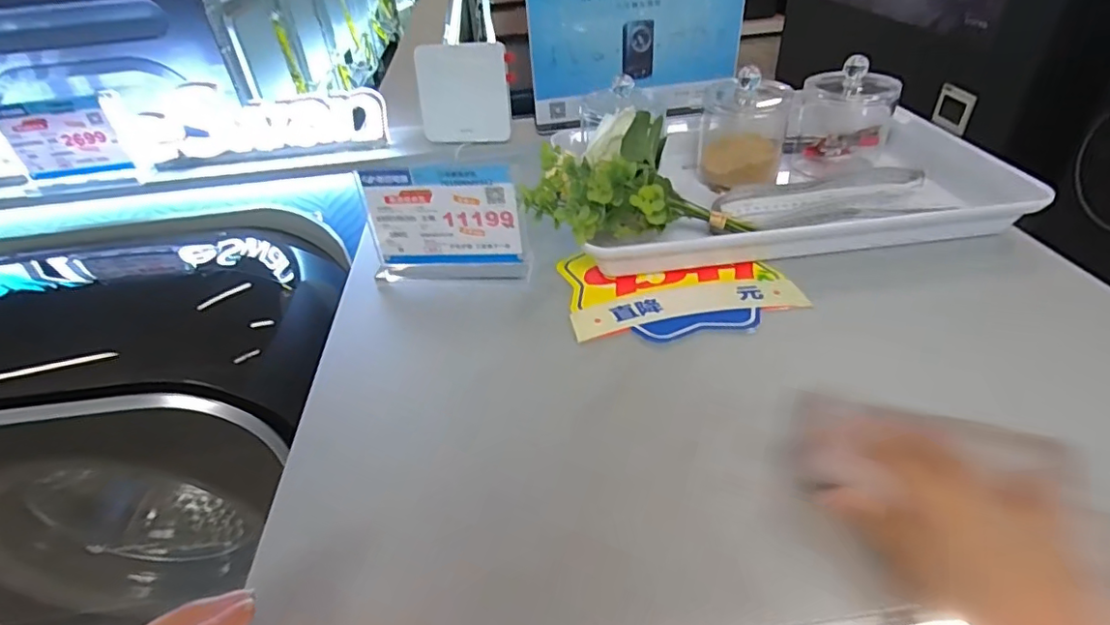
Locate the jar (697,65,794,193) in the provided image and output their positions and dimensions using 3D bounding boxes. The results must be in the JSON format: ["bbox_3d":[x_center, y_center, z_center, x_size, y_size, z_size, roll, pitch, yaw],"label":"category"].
[{"bbox_3d":[0.212,-0.207,0.628,0.093,0.108,0.095,9,40,17],"label":"jar"}]

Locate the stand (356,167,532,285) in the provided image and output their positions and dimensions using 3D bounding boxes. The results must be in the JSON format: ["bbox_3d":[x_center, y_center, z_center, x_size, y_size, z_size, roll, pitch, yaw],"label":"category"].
[{"bbox_3d":[-0.103,-0.079,0.519,0.142,0.106,0.028,-1,38,6],"label":"stand"}]

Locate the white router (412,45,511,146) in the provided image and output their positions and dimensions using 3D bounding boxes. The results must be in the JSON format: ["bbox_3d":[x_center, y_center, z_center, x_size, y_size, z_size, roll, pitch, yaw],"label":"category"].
[{"bbox_3d":[-0.122,-0.292,0.746,0.120,0.119,0.026,5,39,13],"label":"white router"}]

